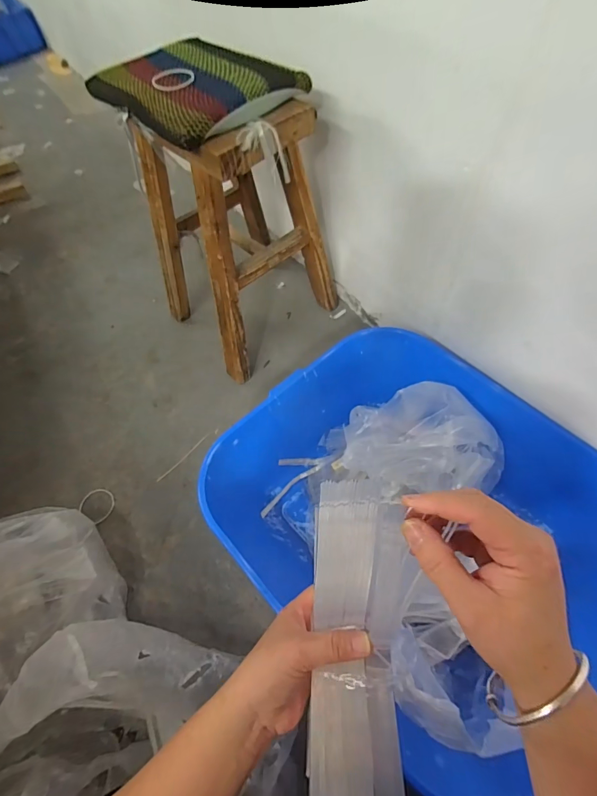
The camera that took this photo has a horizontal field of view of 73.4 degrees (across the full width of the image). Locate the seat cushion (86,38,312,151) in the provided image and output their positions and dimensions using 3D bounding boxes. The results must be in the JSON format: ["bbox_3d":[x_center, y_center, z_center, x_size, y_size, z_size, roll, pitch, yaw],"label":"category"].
[{"bbox_3d":[-0.166,-0.498,0.638,0.288,0.036,0.230,38,67,24],"label":"seat cushion"}]

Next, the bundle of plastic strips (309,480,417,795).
[{"bbox_3d":[0.042,0.183,0.273,0.064,0.073,0.236,1,73,5],"label":"bundle of plastic strips"}]

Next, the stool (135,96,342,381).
[{"bbox_3d":[-0.111,-0.354,0.856,0.351,0.487,0.296,-37,62,-18],"label":"stool"}]

